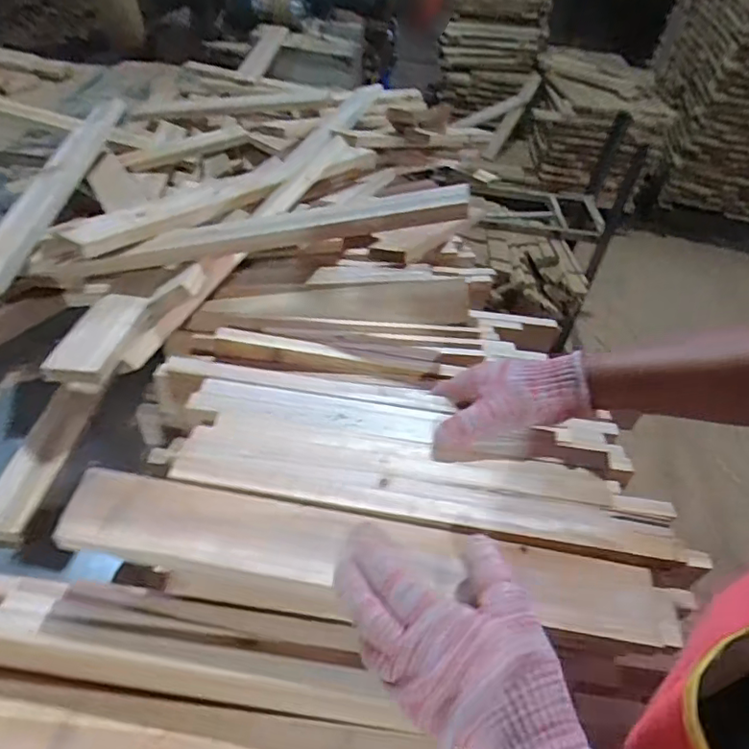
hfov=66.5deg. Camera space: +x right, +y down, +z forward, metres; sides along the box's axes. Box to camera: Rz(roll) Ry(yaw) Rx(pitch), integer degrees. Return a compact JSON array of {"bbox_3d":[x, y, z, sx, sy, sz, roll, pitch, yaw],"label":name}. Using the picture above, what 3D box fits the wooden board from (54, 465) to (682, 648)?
[{"bbox_3d":[-0.003,0.135,0.429,0.454,0.013,0.064,9,42,1],"label":"wooden board"}]

